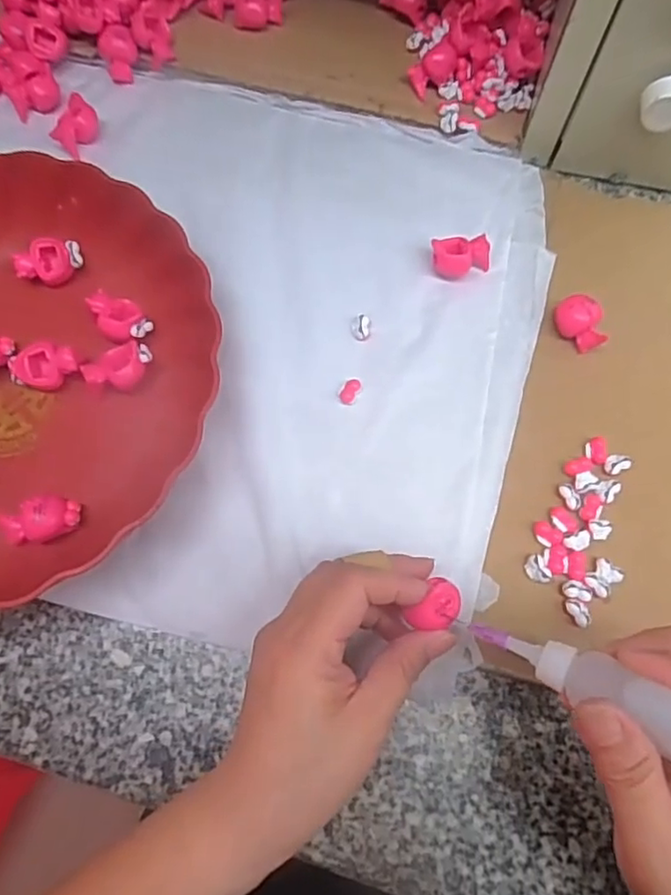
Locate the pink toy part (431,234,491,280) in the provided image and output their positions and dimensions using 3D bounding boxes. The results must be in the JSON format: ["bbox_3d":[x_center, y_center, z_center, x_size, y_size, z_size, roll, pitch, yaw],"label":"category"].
[{"bbox_3d":[0.072,-0.109,0.356,0.032,0.014,0.020,-9,72,-4],"label":"pink toy part"}]

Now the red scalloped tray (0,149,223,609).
[{"bbox_3d":[-0.186,-0.041,0.327,0.226,0.051,0.242,23,73,7],"label":"red scalloped tray"}]

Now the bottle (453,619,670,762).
[{"bbox_3d":[0.091,0.085,0.225,0.091,0.016,0.019,17,68,43],"label":"bottle"}]

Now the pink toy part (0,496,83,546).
[{"bbox_3d":[-0.145,0.037,0.309,0.033,0.024,0.020,-17,73,-6],"label":"pink toy part"}]

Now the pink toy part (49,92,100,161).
[{"bbox_3d":[-0.167,-0.205,0.397,0.018,0.021,0.033,24,73,7],"label":"pink toy part"}]

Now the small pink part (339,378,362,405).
[{"bbox_3d":[0.008,-0.031,0.338,0.009,0.004,0.015,29,74,8],"label":"small pink part"}]

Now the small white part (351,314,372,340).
[{"bbox_3d":[0.015,-0.069,0.352,0.011,0.005,0.016,5,72,1],"label":"small white part"}]

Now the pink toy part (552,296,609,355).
[{"bbox_3d":[0.138,-0.069,0.350,0.022,0.022,0.028,-7,72,-3],"label":"pink toy part"}]

